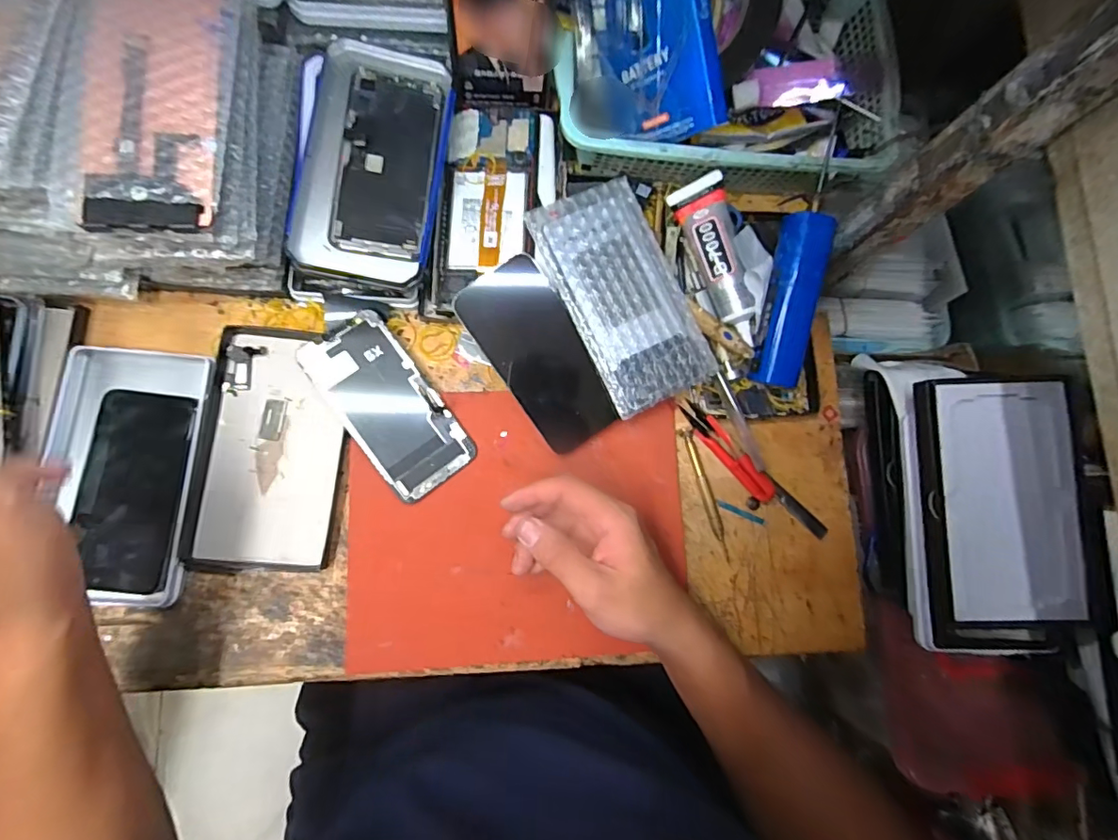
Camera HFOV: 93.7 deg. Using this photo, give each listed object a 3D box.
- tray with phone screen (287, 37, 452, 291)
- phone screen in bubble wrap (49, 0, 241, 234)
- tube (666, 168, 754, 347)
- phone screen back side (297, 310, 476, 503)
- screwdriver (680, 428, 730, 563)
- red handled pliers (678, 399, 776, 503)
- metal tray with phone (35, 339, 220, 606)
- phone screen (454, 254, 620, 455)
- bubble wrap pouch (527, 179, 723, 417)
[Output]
[{"bbox_3d":[-0.139,-0.191,0.397,0.093,0.025,0.178,8,86,-7],"label":"tray with phone screen"},{"bbox_3d":[-0.243,-0.200,0.311,0.088,0.016,0.179,4,81,-5],"label":"phone screen in bubble wrap"},{"bbox_3d":[0.133,-0.131,0.432,0.034,0.025,0.137,-19,89,-8],"label":"tube"},{"bbox_3d":[-0.131,-0.010,0.404,0.069,0.004,0.142,-36,91,-15],"label":"phone screen back side"},{"bbox_3d":[0.119,0.059,0.425,0.010,0.007,0.108,-15,89,-8],"label":"screwdriver"},{"bbox_3d":[0.136,0.025,0.423,0.016,0.021,0.098,-40,80,-8],"label":"red handled pliers"},{"bbox_3d":[-0.318,0.039,0.382,0.103,0.018,0.184,4,81,-5],"label":"metal tray with phone"},{"bbox_3d":[-0.013,-0.049,0.405,0.068,0.011,0.146,-34,100,-1],"label":"phone screen"},{"bbox_3d":[0.050,-0.096,0.415,0.091,0.025,0.172,-27,90,-8],"label":"bubble wrap pouch"}]

